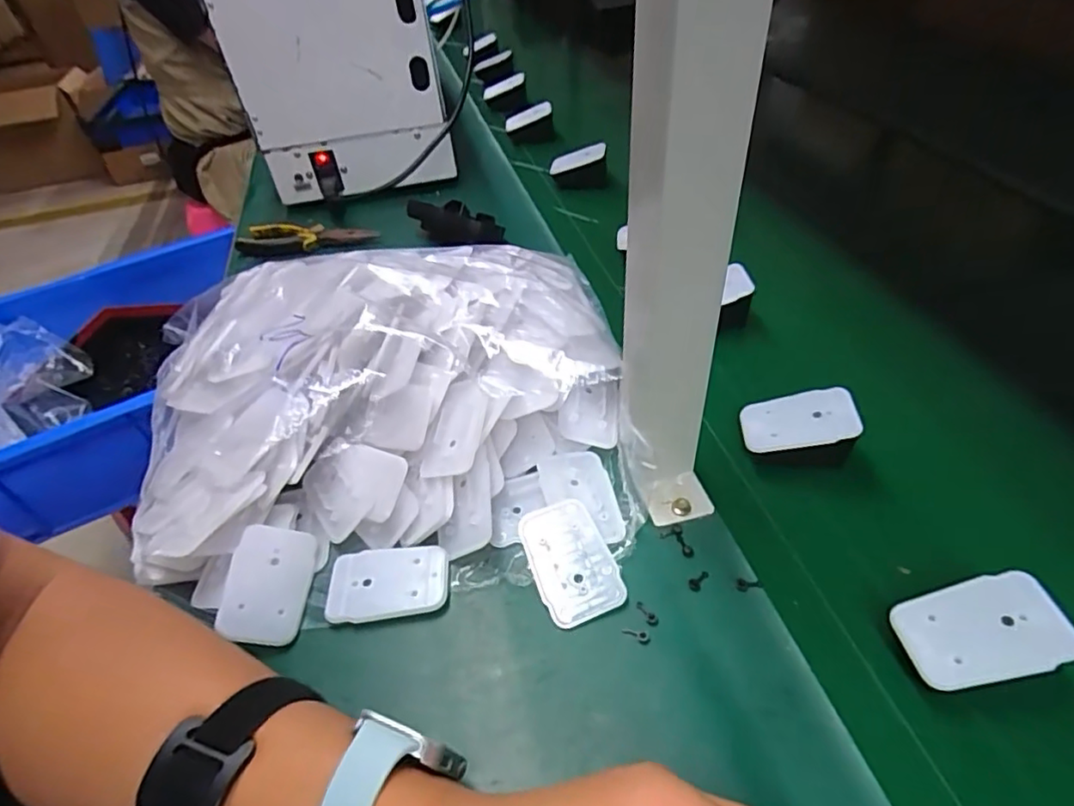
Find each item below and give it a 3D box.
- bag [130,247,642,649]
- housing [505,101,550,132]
[{"bbox_3d":[-0.111,-0.010,0.401,0.336,0.088,0.294,-2,43,-1],"label":"bag"},{"bbox_3d":[-0.015,-0.393,0.826,0.080,0.017,0.018,-3,34,41],"label":"housing"}]

